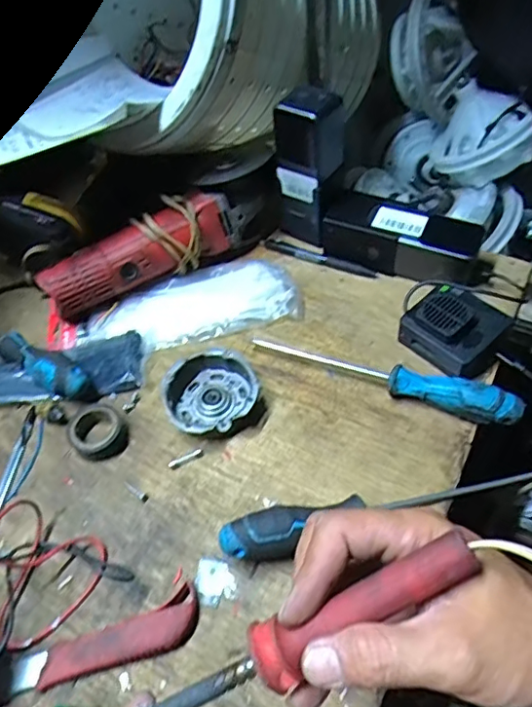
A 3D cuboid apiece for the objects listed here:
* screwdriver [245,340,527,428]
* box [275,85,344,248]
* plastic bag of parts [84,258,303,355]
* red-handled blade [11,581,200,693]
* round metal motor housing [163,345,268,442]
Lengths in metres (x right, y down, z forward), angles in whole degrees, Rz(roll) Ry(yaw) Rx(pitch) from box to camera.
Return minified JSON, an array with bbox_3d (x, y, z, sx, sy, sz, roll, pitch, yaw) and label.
[{"bbox_3d":[0.103,0.019,0.509,0.240,0.034,0.024,18,57,18],"label":"screwdriver"},{"bbox_3d":[0.047,-0.193,0.591,0.061,0.162,0.052,26,60,23],"label":"box"},{"bbox_3d":[-0.078,-0.053,0.586,0.213,0.017,0.097,-16,54,-6],"label":"plastic bag of parts"},{"bbox_3d":[-0.114,0.212,0.403,0.138,0.020,0.036,-20,54,-9],"label":"red-handled blade"},{"bbox_3d":[-0.051,0.037,0.513,0.084,0.030,0.089,-3,53,4],"label":"round metal motor housing"}]

